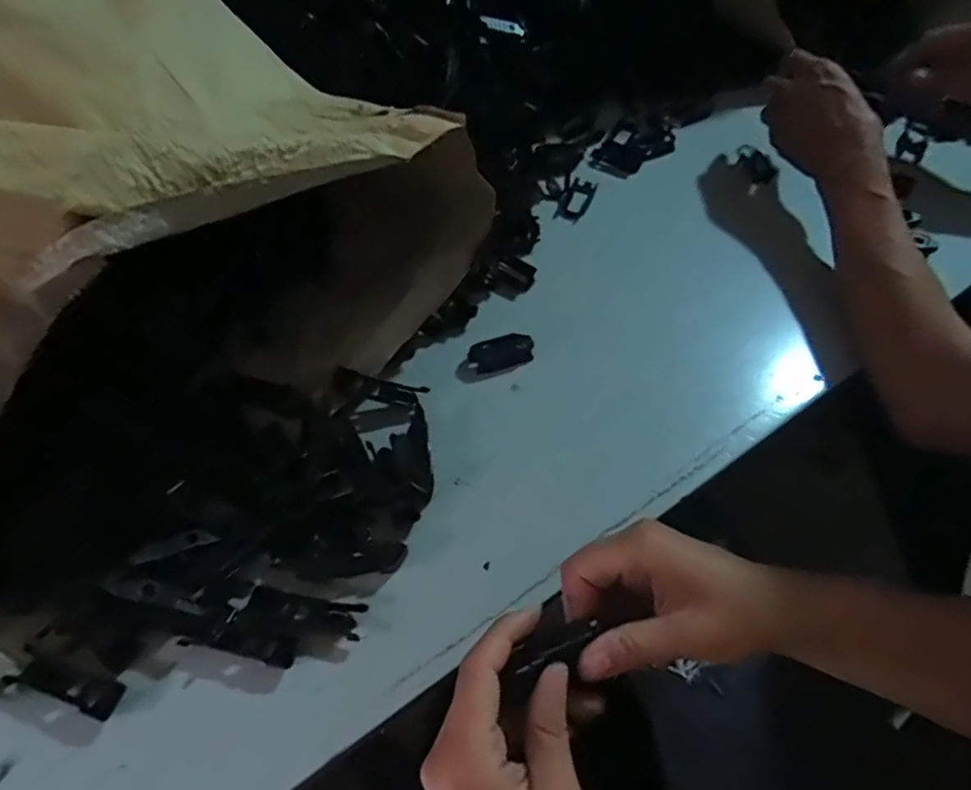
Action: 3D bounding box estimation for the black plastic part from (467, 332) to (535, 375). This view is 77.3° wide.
[{"bbox_3d":[0.012,-0.032,0.465,0.049,0.015,0.022,-12,59,-11],"label":"black plastic part"}]

